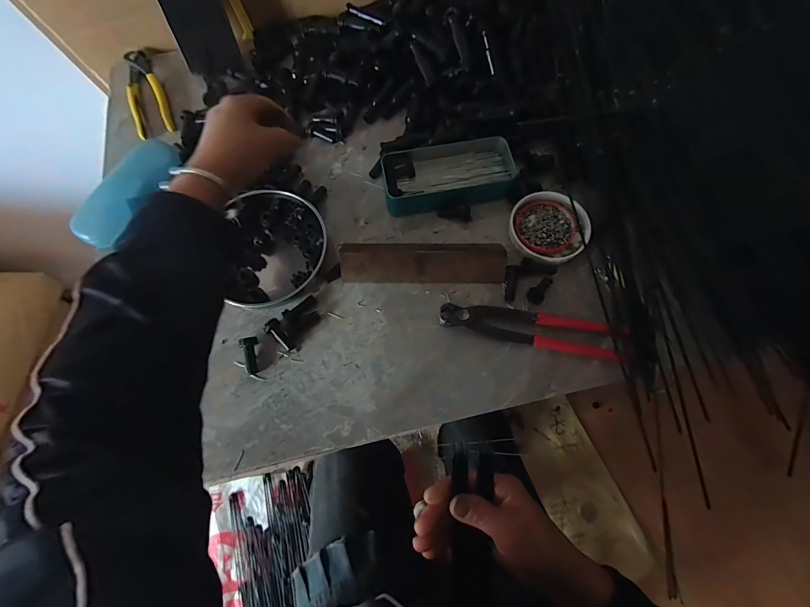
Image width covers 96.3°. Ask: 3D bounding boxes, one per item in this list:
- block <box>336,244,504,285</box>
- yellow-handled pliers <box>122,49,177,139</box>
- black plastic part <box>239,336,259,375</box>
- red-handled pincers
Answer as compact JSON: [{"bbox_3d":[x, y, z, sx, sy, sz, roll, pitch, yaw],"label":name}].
[{"bbox_3d":[0.020,-0.047,0.395,0.178,0.020,0.044,1,78,1],"label":"block"},{"bbox_3d":[-0.359,-0.295,0.504,0.044,0.028,0.164,-24,72,-7],"label":"yellow-handled pliers"},{"bbox_3d":[-0.159,0.054,0.375,0.014,0.013,0.037,-15,71,-4],"label":"black plastic part"},{"bbox_3d":[0.134,0.025,0.375,0.191,0.012,0.039,10,71,5],"label":"red-handled pincers"}]

